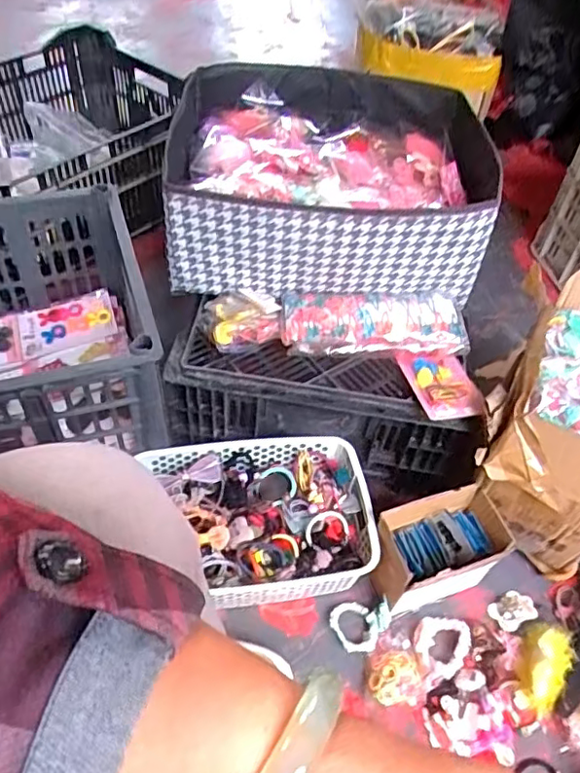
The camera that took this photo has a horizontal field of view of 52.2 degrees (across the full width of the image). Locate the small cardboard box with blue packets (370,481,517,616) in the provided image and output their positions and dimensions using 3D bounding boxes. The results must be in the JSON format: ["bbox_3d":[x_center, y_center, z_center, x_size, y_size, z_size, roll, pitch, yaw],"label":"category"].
[{"bbox_3d":[0.176,0.203,0.725,0.149,0.110,0.094,-15,53,-17],"label":"small cardboard box with blue packets"}]

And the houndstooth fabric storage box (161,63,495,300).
[{"bbox_3d":[0.056,-0.302,0.836,0.407,0.152,0.398,5,50,-1],"label":"houndstooth fabric storage box"}]

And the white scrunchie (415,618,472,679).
[{"bbox_3d":[0.184,0.306,0.712,0.063,0.018,0.064,3,50,-3],"label":"white scrunchie"}]

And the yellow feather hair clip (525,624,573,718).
[{"bbox_3d":[0.298,0.323,0.687,0.052,0.037,0.096,27,53,16],"label":"yellow feather hair clip"}]

